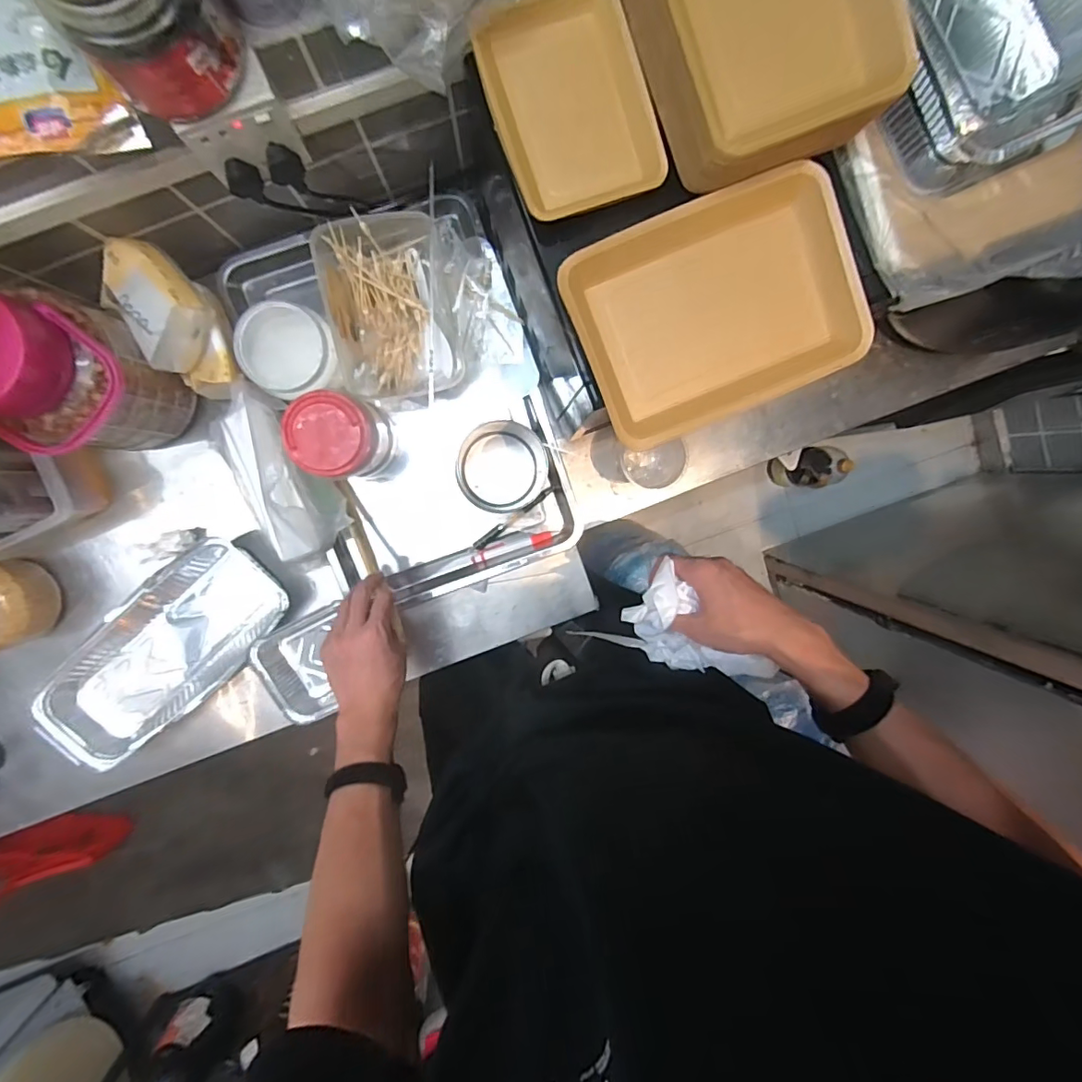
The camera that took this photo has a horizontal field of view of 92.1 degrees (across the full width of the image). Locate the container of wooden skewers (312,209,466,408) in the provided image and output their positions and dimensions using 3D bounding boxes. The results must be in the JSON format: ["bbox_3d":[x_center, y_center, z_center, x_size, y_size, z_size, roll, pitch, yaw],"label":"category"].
[{"bbox_3d":[-0.183,-0.290,0.645,0.149,0.074,0.226,-12,96,-2],"label":"container of wooden skewers"}]

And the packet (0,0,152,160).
[{"bbox_3d":[-0.403,-0.389,0.401,0.122,0.036,0.158,-14,101,-7],"label":"packet"}]

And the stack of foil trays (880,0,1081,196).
[{"bbox_3d":[0.369,-0.432,0.436,0.154,0.066,0.222,-24,96,-1],"label":"stack of foil trays"}]

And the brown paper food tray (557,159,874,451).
[{"bbox_3d":[0.156,-0.205,0.469,0.245,0.035,0.179,-23,96,-1],"label":"brown paper food tray"}]

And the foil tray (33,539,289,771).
[{"bbox_3d":[-0.498,0.145,0.694,0.325,0.055,0.160,-40,96,1],"label":"foil tray"}]

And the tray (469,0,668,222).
[{"bbox_3d":[0.024,-0.362,0.435,0.125,0.028,0.159,-20,96,-2],"label":"tray"}]

